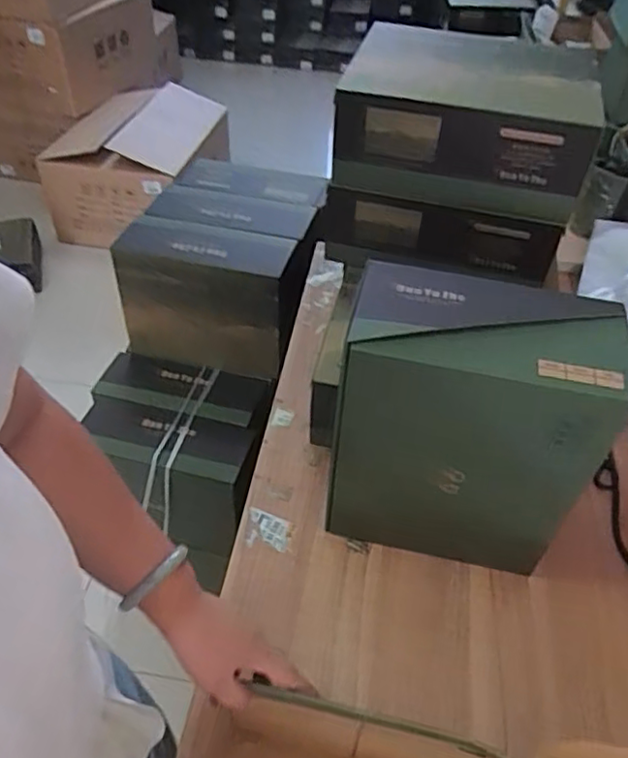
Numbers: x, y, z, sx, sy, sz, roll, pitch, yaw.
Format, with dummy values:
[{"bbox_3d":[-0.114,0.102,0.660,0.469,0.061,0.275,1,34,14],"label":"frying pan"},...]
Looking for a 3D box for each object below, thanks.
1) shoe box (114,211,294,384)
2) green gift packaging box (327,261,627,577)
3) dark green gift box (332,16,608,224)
[{"bbox_3d":[-0.208,-0.165,1.259,0.322,0.238,0.146,10,45,8],"label":"shoe box"},{"bbox_3d":[0.156,0.061,0.690,0.243,0.328,0.115,12,45,10],"label":"green gift packaging box"},{"bbox_3d":[0.206,-0.372,0.893,0.329,0.144,0.272,10,45,8],"label":"dark green gift box"}]

